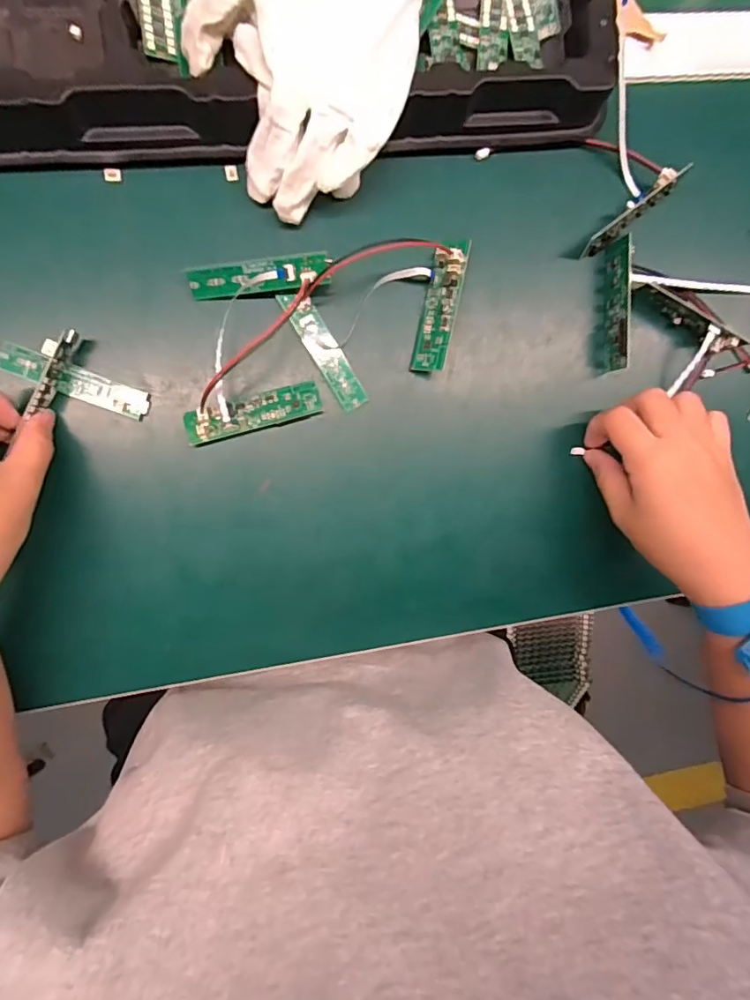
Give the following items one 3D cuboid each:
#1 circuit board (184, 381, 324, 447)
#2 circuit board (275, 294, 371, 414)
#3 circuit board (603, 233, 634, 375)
[{"bbox_3d":[-0.074,-0.053,0.316,0.082,0.007,0.020,-16,95,-7],"label":"circuit board"},{"bbox_3d":[-0.031,-0.092,0.323,0.019,0.005,0.078,-31,96,-5],"label":"circuit board"},{"bbox_3d":[0.158,-0.126,0.339,0.007,0.024,0.081,-3,93,-8],"label":"circuit board"}]

